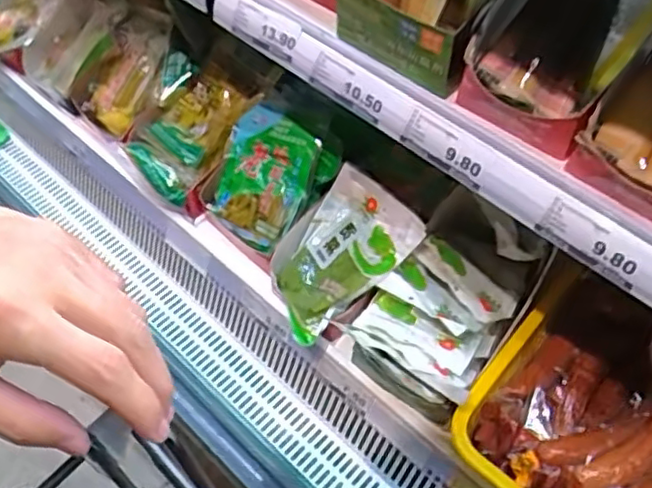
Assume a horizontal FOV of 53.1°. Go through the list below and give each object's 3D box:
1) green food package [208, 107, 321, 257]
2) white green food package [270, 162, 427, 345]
[{"bbox_3d":[-0.088,-0.089,0.850,0.138,0.164,0.023,34,17,31],"label":"green food package"},{"bbox_3d":[0.011,0.007,0.783,0.191,0.020,0.150,-46,48,15],"label":"white green food package"}]

